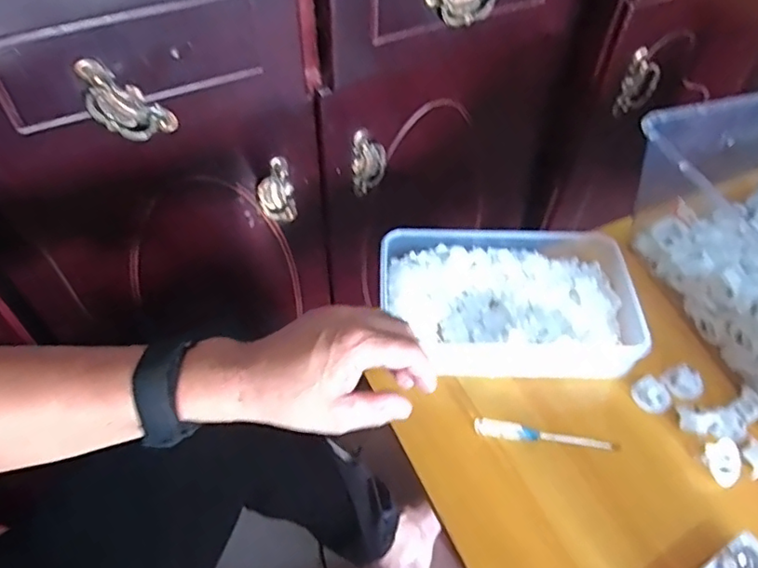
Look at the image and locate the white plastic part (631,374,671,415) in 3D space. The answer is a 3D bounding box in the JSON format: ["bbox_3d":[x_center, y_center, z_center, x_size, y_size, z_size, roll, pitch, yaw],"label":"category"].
[{"bbox_3d":[0.246,0.102,0.528,0.027,0.018,0.031,-34,60,-25],"label":"white plastic part"}]

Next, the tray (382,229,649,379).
[{"bbox_3d":[0.127,0.017,0.578,0.249,0.050,0.152,1,52,0],"label":"tray"}]

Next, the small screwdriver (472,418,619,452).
[{"bbox_3d":[0.146,0.132,0.507,0.125,0.014,0.014,8,52,4],"label":"small screwdriver"}]

